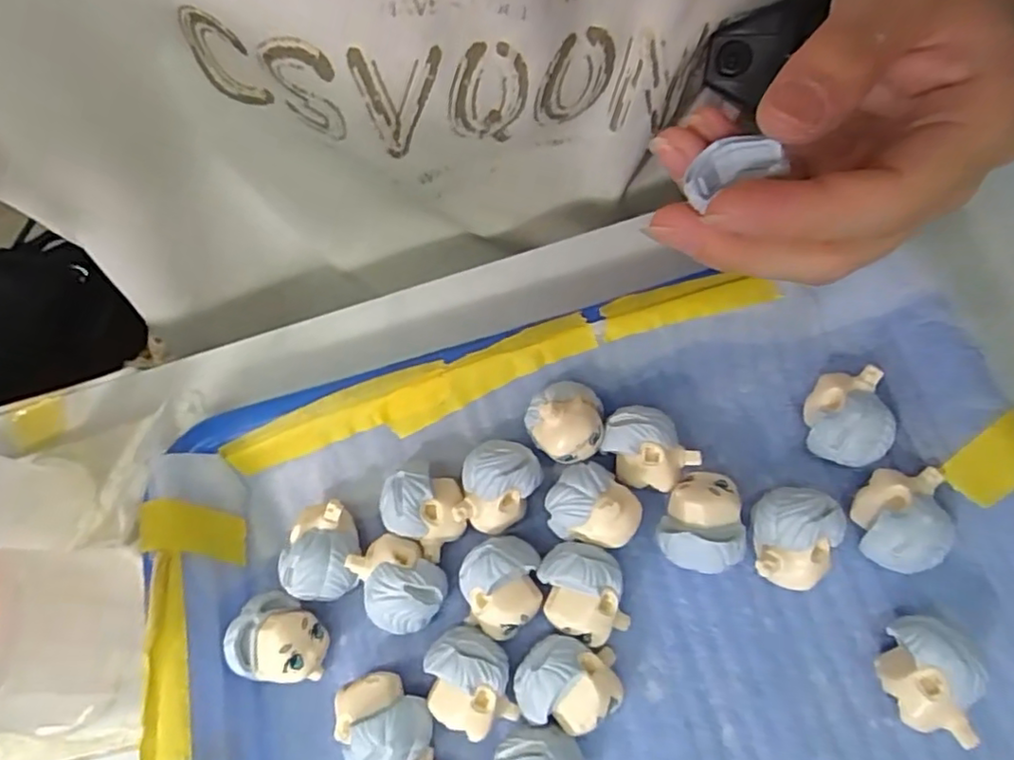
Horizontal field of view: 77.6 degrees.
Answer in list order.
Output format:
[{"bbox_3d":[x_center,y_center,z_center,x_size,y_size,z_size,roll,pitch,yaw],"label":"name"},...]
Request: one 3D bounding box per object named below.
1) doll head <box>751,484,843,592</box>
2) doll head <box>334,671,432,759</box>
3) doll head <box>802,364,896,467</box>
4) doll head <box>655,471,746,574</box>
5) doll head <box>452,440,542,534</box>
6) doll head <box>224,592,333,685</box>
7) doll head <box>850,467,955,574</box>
[{"bbox_3d":[0.081,0.045,0.180,0.021,0.023,0.026,15,70,12],"label":"doll head"},{"bbox_3d":[-0.035,0.095,0.175,0.027,0.024,0.022,33,75,18],"label":"doll head"},{"bbox_3d":[0.103,0.012,0.192,0.021,0.026,0.028,7,68,9],"label":"doll head"},{"bbox_3d":[0.057,0.042,0.185,0.022,0.022,0.027,11,69,11],"label":"doll head"},{"bbox_3d":[-0.003,0.033,0.193,0.023,0.017,0.025,7,69,9],"label":"doll head"},{"bbox_3d":[-0.065,0.078,0.187,0.028,0.020,0.023,22,72,14],"label":"doll head"},{"bbox_3d":[0.112,0.040,0.180,0.028,0.021,0.025,-38,69,-9],"label":"doll head"}]

